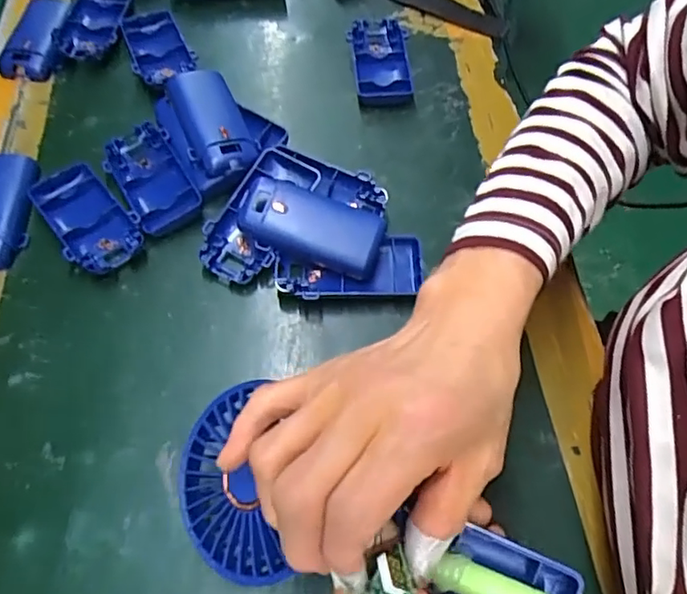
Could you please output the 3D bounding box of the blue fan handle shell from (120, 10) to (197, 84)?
[{"bbox_3d":[-0.158,-0.212,0.477,0.047,0.015,0.093,-23,63,-14],"label":"blue fan handle shell"}]

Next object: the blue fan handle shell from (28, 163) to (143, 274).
[{"bbox_3d":[-0.175,-0.054,0.386,0.047,0.016,0.094,-34,66,-19],"label":"blue fan handle shell"}]

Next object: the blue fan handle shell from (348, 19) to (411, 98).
[{"bbox_3d":[0.030,-0.198,0.469,0.048,0.015,0.089,-1,60,-2],"label":"blue fan handle shell"}]

